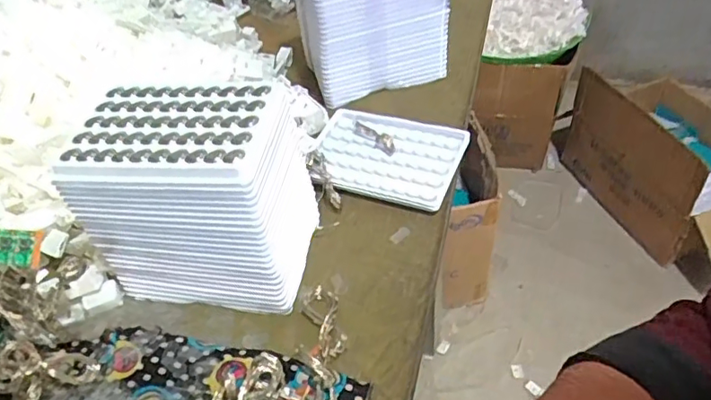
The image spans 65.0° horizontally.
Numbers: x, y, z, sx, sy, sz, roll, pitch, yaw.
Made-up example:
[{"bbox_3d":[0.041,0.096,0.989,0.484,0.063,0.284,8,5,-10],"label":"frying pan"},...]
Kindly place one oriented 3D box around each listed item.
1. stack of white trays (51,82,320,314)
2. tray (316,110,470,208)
[{"bbox_3d":[-0.101,-0.004,0.387,0.147,0.121,0.104,6,47,9],"label":"stack of white trays"},{"bbox_3d":[0.025,-0.042,0.491,0.130,0.014,0.092,16,49,18],"label":"tray"}]

